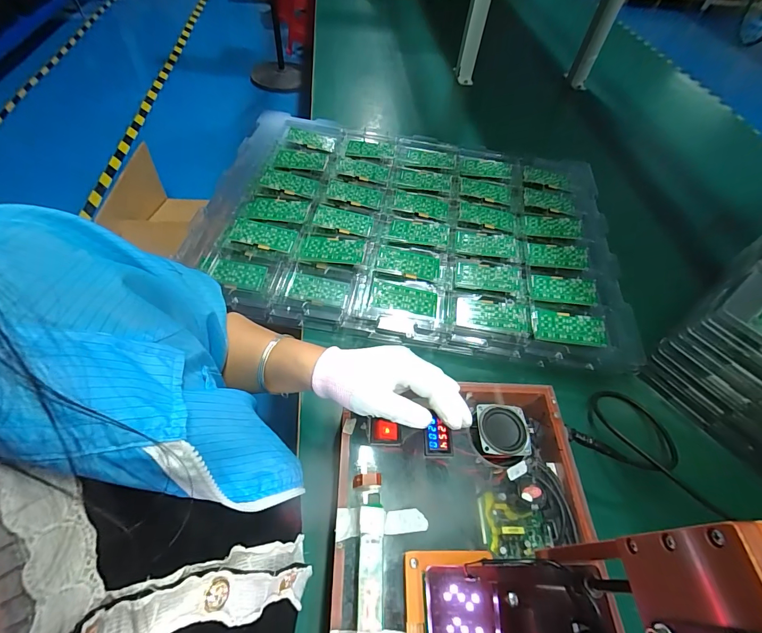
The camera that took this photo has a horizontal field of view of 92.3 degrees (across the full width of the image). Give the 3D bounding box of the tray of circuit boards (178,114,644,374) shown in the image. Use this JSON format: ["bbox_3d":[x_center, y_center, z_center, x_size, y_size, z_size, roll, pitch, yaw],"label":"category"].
[{"bbox_3d":[0.044,-0.153,0.615,0.650,0.034,0.436,9,58,1],"label":"tray of circuit boards"}]

